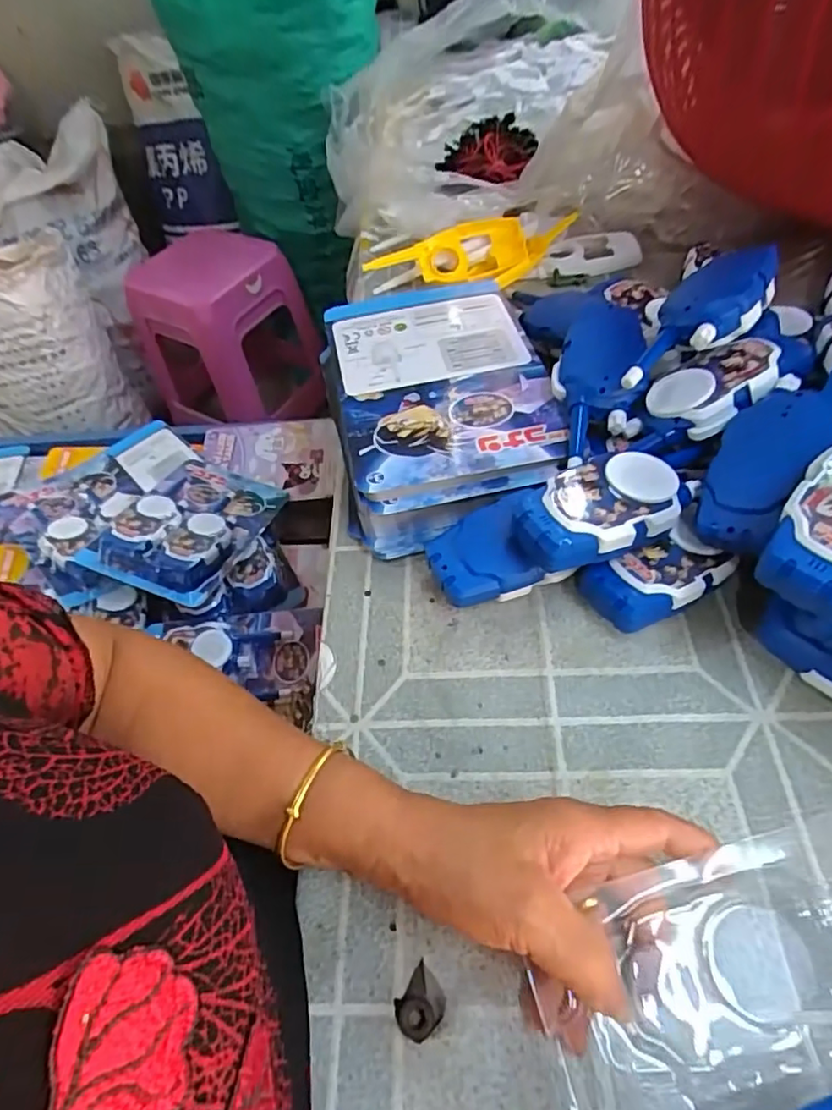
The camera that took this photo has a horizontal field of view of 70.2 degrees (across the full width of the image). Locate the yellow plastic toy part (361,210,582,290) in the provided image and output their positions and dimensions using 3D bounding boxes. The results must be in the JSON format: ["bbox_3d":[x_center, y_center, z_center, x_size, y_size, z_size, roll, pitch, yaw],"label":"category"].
[{"bbox_3d":[0.066,-0.310,0.614,0.230,0.039,0.085,-13,53,-2],"label":"yellow plastic toy part"}]

